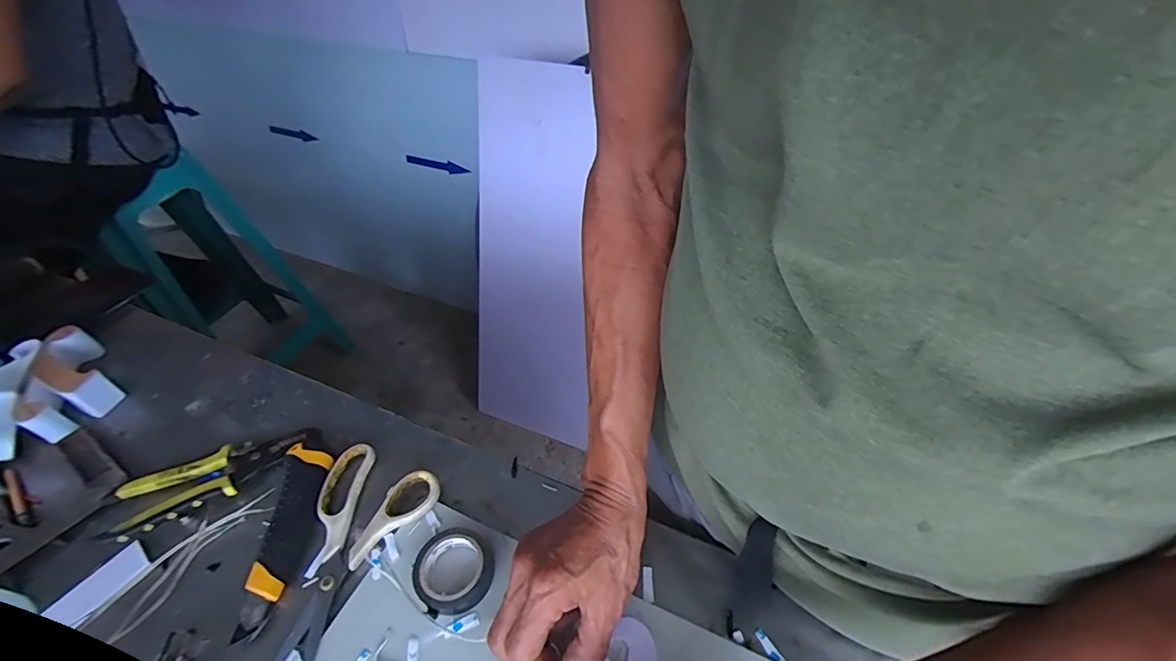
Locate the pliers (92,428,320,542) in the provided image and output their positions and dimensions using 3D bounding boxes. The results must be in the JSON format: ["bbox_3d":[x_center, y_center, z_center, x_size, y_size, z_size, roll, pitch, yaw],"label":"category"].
[{"bbox_3d":[-0.344,0.135,0.457,0.167,0.021,0.059,-19,48,-15],"label":"pliers"}]

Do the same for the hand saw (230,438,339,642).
[{"bbox_3d":[-0.253,0.169,0.420,0.037,0.018,0.153,-5,46,-2],"label":"hand saw"}]

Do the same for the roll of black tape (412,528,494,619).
[{"bbox_3d":[-0.104,0.186,0.389,0.057,0.021,0.057,-1,46,1],"label":"roll of black tape"}]

